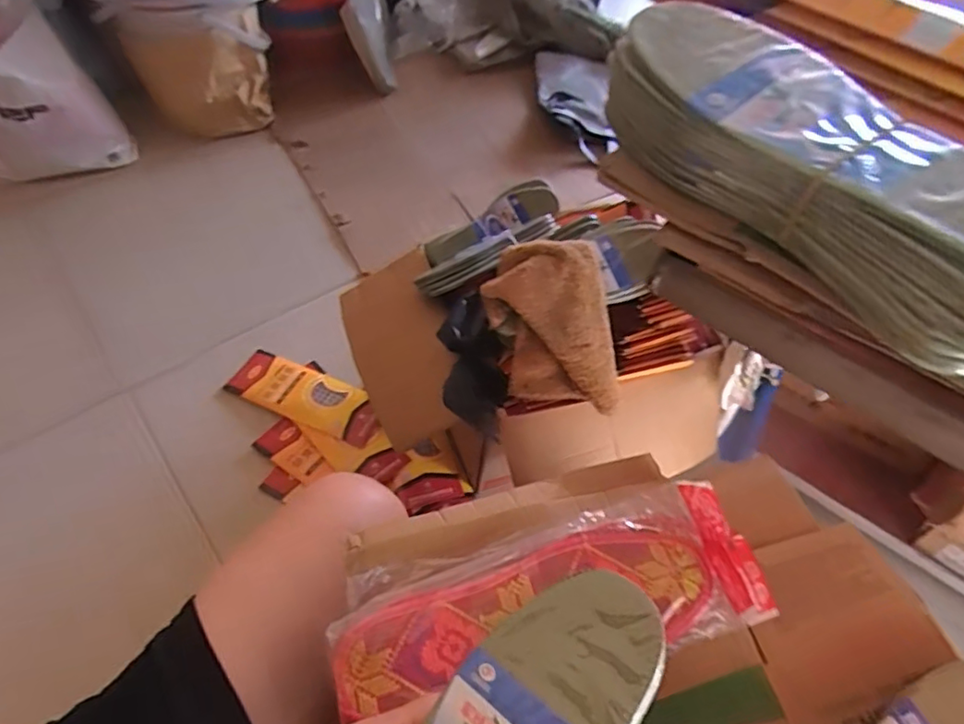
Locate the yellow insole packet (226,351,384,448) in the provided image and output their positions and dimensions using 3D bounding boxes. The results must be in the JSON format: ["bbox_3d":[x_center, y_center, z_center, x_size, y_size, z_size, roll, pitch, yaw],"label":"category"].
[{"bbox_3d":[-0.317,0.062,1.048,0.292,0.020,0.101,23,56,11],"label":"yellow insole packet"}]

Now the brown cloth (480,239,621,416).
[{"bbox_3d":[0.079,-0.040,0.689,0.140,0.051,0.203,-8,97,7],"label":"brown cloth"}]

